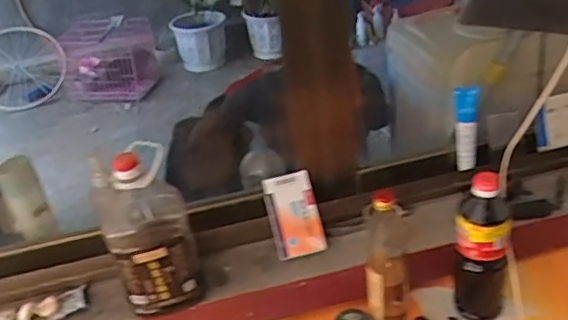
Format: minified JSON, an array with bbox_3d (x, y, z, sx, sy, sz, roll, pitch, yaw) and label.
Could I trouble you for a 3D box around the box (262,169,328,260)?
[{"bbox_3d":[0.017,0.094,1.001,0.085,0.141,0.018,-15,-5,5],"label":"box"}]

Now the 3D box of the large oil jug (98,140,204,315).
[{"bbox_3d":[-0.206,0.106,0.873,0.122,0.245,0.120,-15,33,-10],"label":"large oil jug"}]

